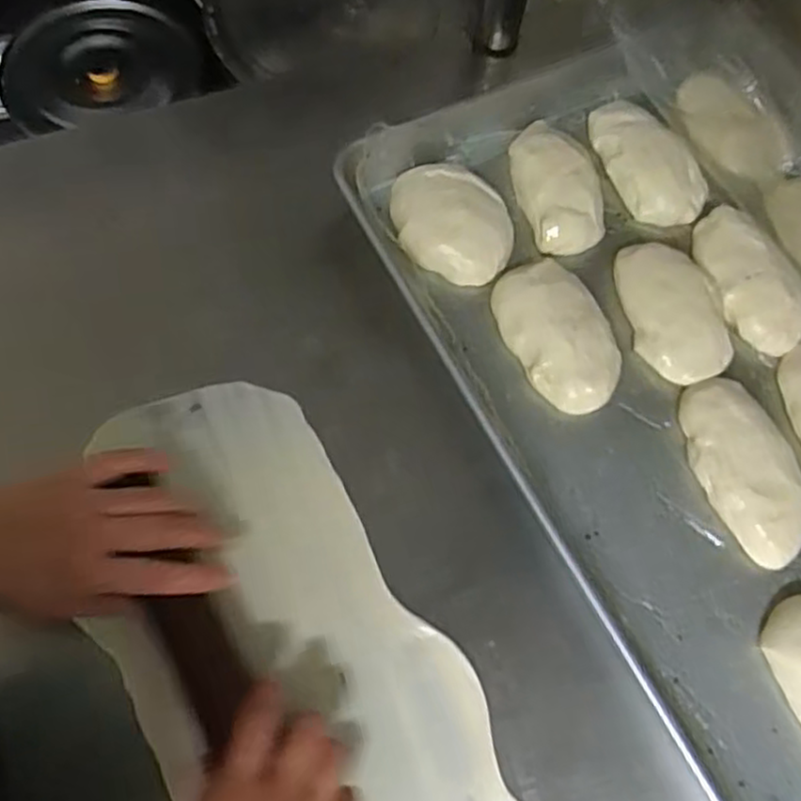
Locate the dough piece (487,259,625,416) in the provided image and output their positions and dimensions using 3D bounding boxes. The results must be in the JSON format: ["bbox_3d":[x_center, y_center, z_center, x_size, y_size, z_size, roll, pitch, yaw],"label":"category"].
[{"bbox_3d":[0.116,-0.049,0.543,0.071,0.029,0.122,-23,72,-13],"label":"dough piece"}]

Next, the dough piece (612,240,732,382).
[{"bbox_3d":[0.204,-0.068,0.552,0.066,0.035,0.111,-13,70,-10],"label":"dough piece"}]

